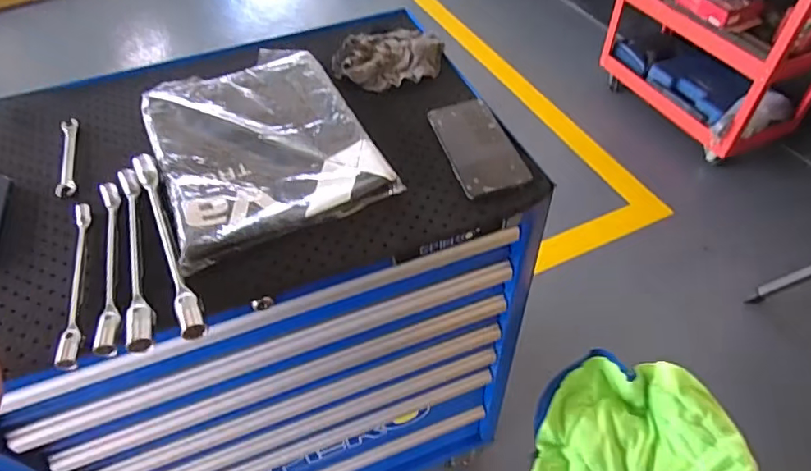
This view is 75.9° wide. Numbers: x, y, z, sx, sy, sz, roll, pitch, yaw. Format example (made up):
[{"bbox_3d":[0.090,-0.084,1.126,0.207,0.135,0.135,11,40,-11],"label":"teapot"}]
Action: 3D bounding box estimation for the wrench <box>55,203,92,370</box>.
[{"bbox_3d":[-0.326,0.037,0.516,0.019,0.010,0.210,-15,51,-9],"label":"wrench"}]

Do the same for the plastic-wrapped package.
[{"bbox_3d":[-0.183,-0.124,0.639,0.231,0.022,0.326,-22,53,-15],"label":"plastic-wrapped package"}]

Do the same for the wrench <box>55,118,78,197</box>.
[{"bbox_3d":[-0.417,-0.098,0.643,0.020,0.006,0.146,-18,52,-12],"label":"wrench"}]

